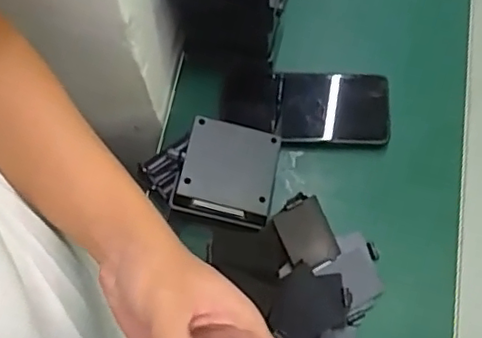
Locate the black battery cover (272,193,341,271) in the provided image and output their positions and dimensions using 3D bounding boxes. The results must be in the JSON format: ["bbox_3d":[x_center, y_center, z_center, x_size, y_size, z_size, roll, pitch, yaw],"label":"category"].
[{"bbox_3d":[0.058,0.058,0.553,0.046,0.009,0.066,-27,101,-12],"label":"black battery cover"}]

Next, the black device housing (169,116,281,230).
[{"bbox_3d":[-0.010,0.002,0.554,0.078,0.028,0.088,9,68,6],"label":"black device housing"}]

